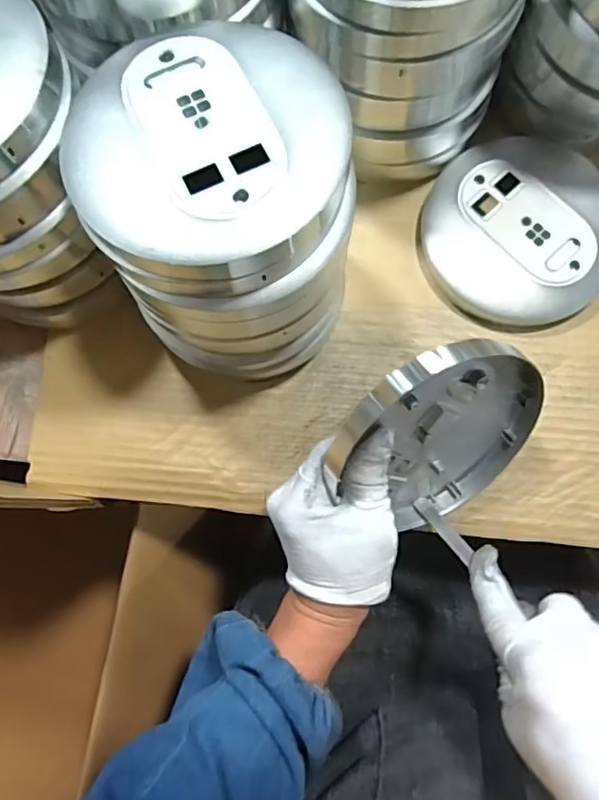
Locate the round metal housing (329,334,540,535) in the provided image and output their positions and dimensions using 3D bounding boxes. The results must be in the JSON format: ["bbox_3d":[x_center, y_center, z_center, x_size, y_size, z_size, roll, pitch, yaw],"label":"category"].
[{"bbox_3d":[0.079,0.026,0.330,0.130,0.123,0.021,-10,40,-18],"label":"round metal housing"}]

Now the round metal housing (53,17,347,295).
[{"bbox_3d":[-0.042,-0.119,0.265,0.135,0.040,0.128,0,81,2],"label":"round metal housing"}]

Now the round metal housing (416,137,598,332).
[{"bbox_3d":[0.154,-0.118,0.385,0.132,0.022,0.133,0,81,2],"label":"round metal housing"}]

